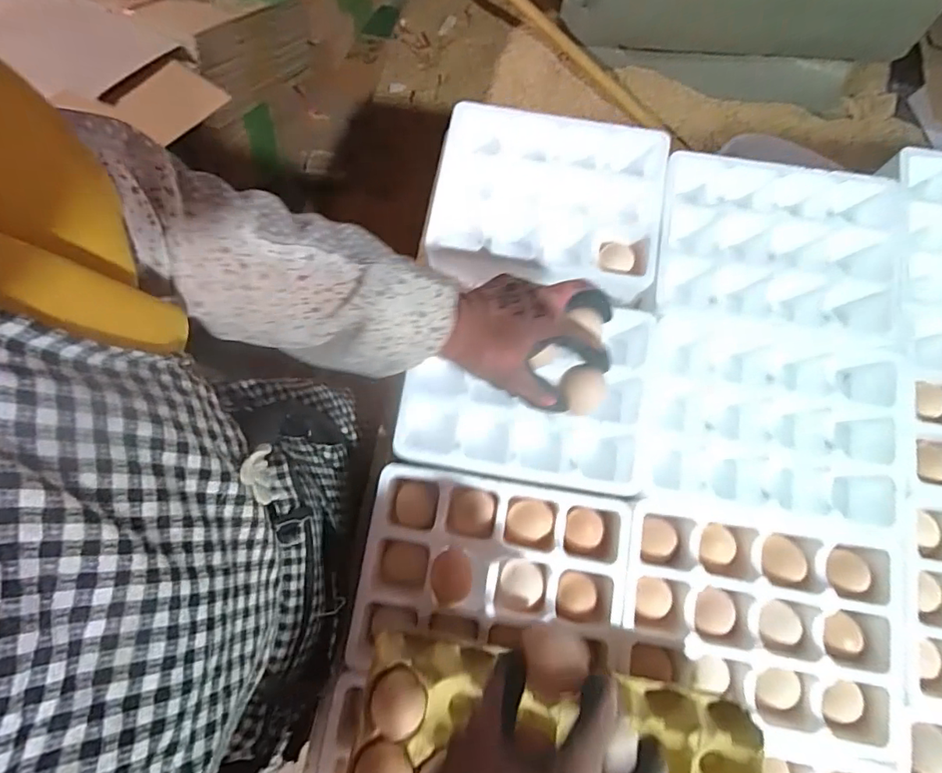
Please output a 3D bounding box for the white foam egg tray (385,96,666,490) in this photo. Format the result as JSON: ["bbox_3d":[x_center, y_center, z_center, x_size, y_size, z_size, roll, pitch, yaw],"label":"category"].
[{"bbox_3d":[0.070,-0.097,0.567,0.245,0.068,0.392,11,78,3],"label":"white foam egg tray"}]

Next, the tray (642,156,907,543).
[{"bbox_3d":[0.313,-0.050,0.555,0.243,0.061,0.368,10,79,3],"label":"tray"}]

